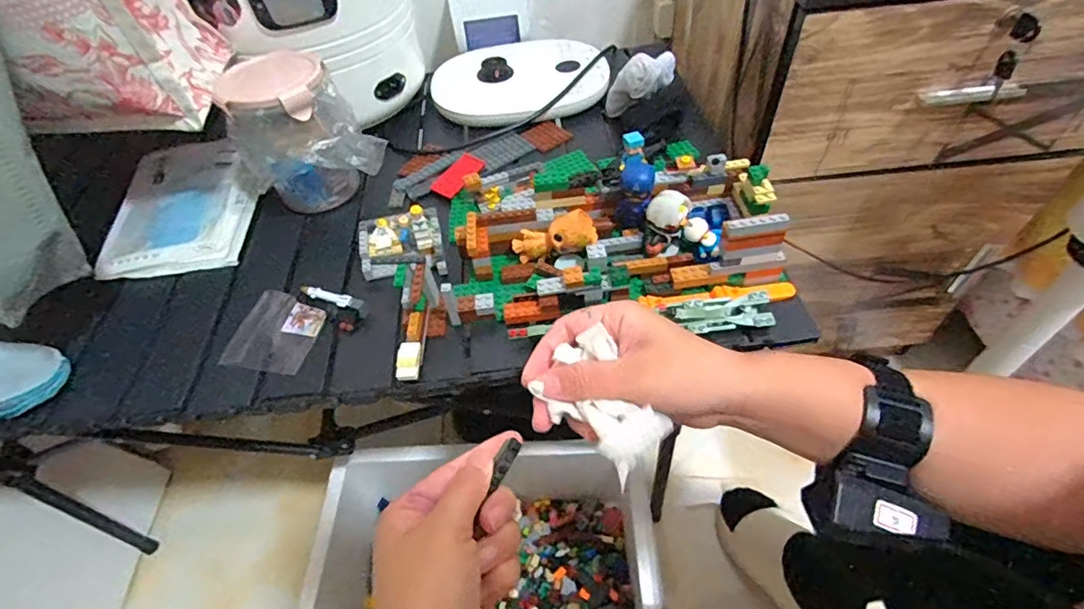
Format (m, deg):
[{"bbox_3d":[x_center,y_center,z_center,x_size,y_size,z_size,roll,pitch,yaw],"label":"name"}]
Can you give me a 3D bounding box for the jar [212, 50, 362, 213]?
[{"bbox_3d":[-0.253,-0.181,0.562,0.119,0.131,0.119,-22,52,-12],"label":"jar"}]

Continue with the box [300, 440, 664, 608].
[{"bbox_3d":[-0.077,0.351,0.688,0.430,0.183,0.285,-3,50,4],"label":"box"}]

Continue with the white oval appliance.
[{"bbox_3d":[-0.032,-0.307,0.712,0.226,0.038,0.178,-9,50,-1],"label":"white oval appliance"}]

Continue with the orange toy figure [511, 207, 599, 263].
[{"bbox_3d":[0.010,-0.060,0.494,0.078,0.033,0.033,-14,46,26],"label":"orange toy figure"}]

